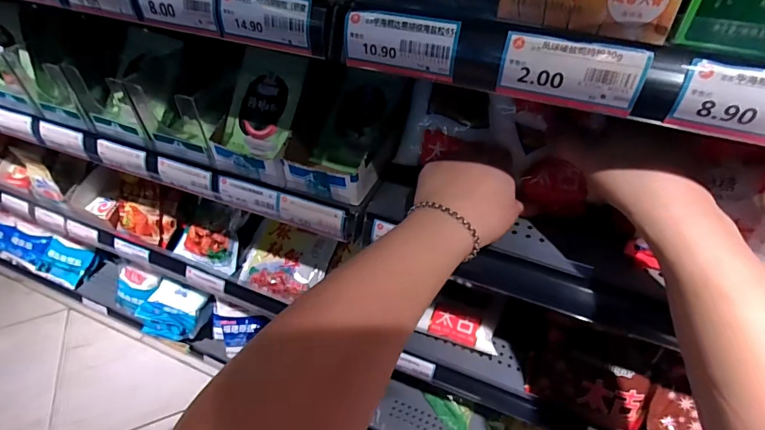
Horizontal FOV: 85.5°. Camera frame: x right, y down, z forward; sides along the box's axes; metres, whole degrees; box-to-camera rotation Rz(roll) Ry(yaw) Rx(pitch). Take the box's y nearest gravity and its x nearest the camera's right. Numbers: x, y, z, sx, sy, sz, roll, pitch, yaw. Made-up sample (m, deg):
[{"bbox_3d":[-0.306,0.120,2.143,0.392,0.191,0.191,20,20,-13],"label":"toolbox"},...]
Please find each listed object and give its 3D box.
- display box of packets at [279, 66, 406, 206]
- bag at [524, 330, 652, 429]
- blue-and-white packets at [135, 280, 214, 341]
[{"bbox_3d":[-0.040,-0.089,0.450,0.093,0.070,0.144,15,48,12],"label":"display box of packets"},{"bbox_3d":[0.248,0.207,0.504,0.135,0.078,0.056,24,50,19],"label":"bag"},{"bbox_3d":[-0.419,0.193,0.833,0.129,0.072,0.085,11,47,8],"label":"blue-and-white packets"}]

